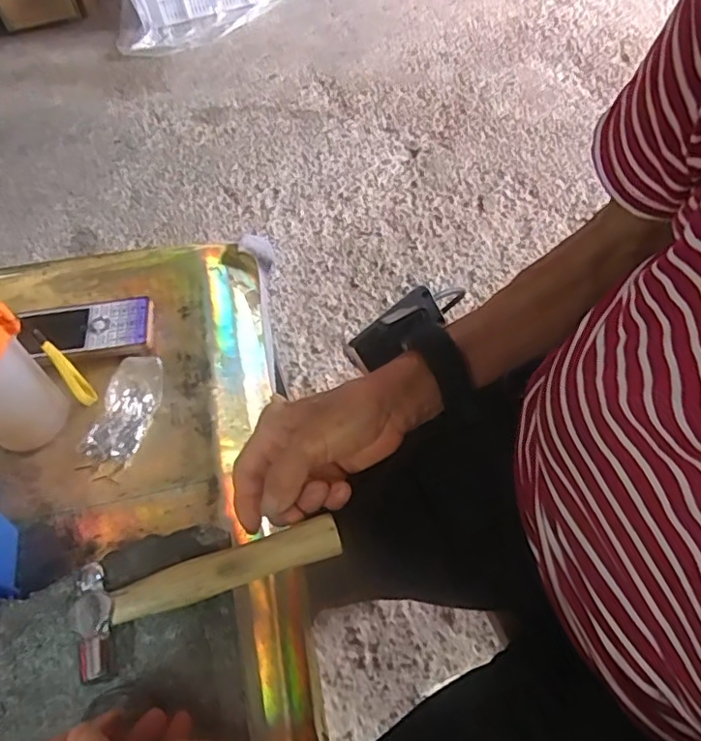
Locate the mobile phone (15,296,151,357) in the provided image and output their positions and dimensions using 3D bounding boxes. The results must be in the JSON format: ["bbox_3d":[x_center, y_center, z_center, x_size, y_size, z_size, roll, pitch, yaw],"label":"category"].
[{"bbox_3d":[-0.233,-0.035,0.511,0.117,0.018,0.048,-6,55,-1],"label":"mobile phone"}]

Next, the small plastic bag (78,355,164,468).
[{"bbox_3d":[-0.182,0.029,0.467,0.047,0.022,0.087,10,57,10],"label":"small plastic bag"}]

